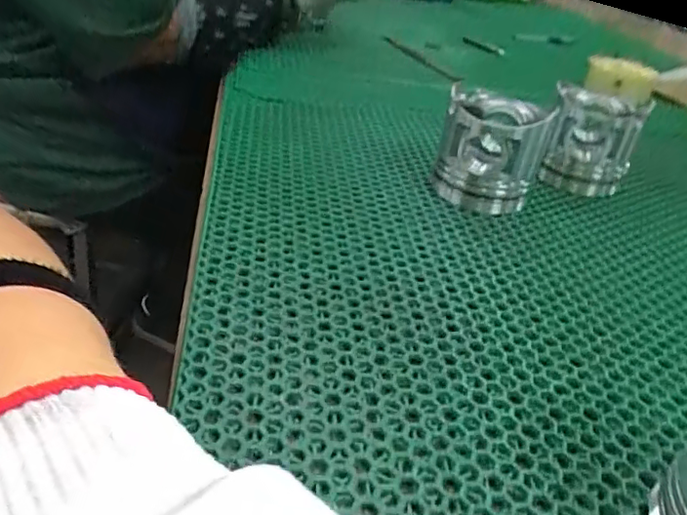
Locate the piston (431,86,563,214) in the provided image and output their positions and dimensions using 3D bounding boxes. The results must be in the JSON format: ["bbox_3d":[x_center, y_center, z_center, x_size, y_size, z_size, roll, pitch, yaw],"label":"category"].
[{"bbox_3d":[0.135,-0.100,0.521,0.088,0.090,0.097,17,35,14],"label":"piston"}]

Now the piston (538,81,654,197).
[{"bbox_3d":[0.247,-0.117,0.577,0.087,0.085,0.089,20,36,18],"label":"piston"}]

